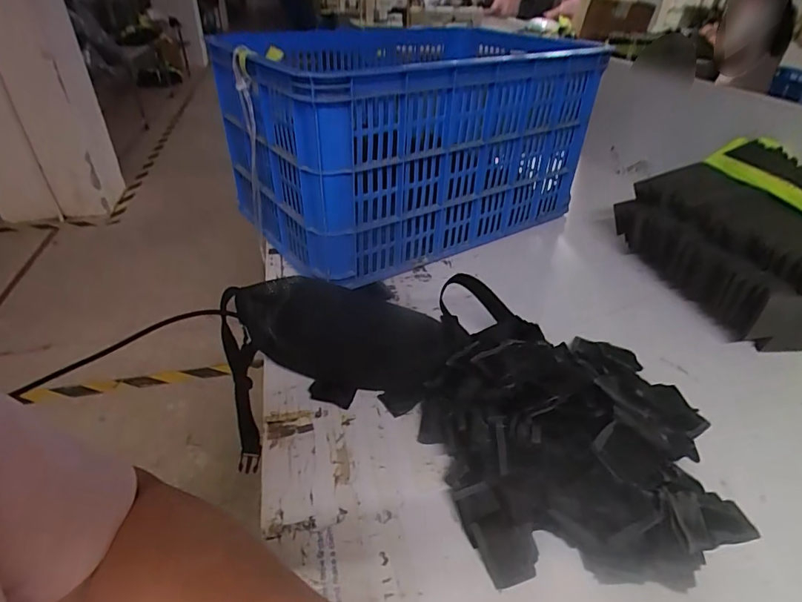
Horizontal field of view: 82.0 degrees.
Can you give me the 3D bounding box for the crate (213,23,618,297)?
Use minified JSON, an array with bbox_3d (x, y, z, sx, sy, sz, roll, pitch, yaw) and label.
[{"bbox_3d":[0.025,-0.285,0.842,0.562,0.310,0.336,-21,41,-29],"label":"crate"}]

